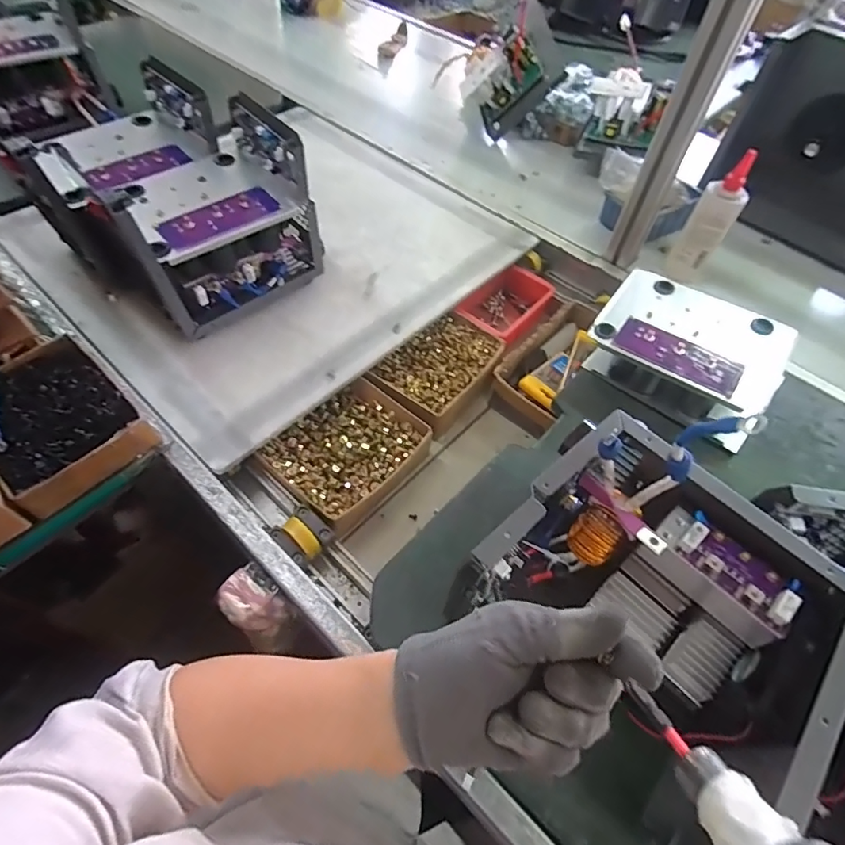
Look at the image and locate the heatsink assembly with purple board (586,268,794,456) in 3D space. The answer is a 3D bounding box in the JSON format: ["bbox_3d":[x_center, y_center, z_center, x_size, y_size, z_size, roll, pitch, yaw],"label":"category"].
[{"bbox_3d":[0.319,-0.087,0.596,0.210,0.067,0.150,35,61,19],"label":"heatsink assembly with purple board"}]

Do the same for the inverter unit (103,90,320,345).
[{"bbox_3d":[-0.255,-0.248,0.620,0.210,0.189,0.159,-31,63,-22],"label":"inverter unit"}]

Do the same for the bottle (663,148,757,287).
[{"bbox_3d":[0.398,-0.273,0.687,0.057,0.170,0.046,29,59,16],"label":"bottle"}]

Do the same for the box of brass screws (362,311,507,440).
[{"bbox_3d":[0.025,-0.069,0.687,0.143,0.051,0.180,37,61,20],"label":"box of brass screws"}]

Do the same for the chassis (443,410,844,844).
[{"bbox_3d":[0.169,0.136,0.387,0.210,0.153,0.172,38,62,20],"label":"chassis"}]

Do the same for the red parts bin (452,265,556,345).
[{"bbox_3d":[0.124,-0.171,0.754,0.087,0.068,0.136,37,61,20],"label":"red parts bin"}]

